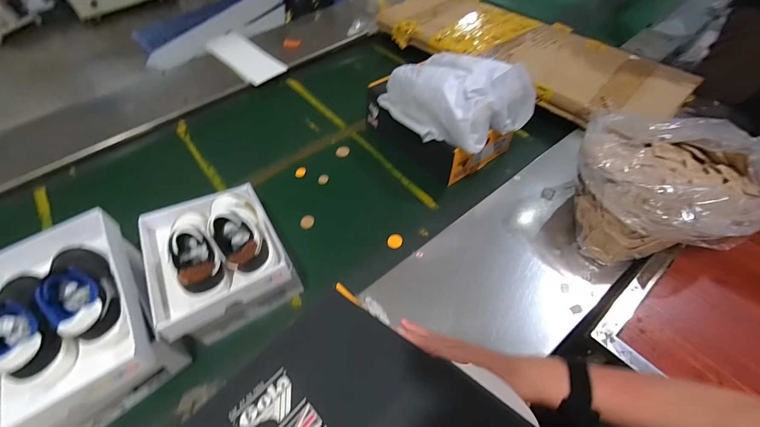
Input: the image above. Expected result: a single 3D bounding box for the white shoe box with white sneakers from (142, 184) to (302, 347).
[{"bbox_3d":[-0.276,0.073,0.590,0.196,0.183,0.242,-26,56,-16],"label":"white shoe box with white sneakers"}]

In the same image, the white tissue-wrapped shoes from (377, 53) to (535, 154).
[{"bbox_3d":[0.146,-0.260,0.707,0.191,0.122,0.274,-34,58,-21],"label":"white tissue-wrapped shoes"}]

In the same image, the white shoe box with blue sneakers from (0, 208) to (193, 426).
[{"bbox_3d":[-0.459,0.157,0.519,0.194,0.186,0.306,-29,57,-18],"label":"white shoe box with blue sneakers"}]

